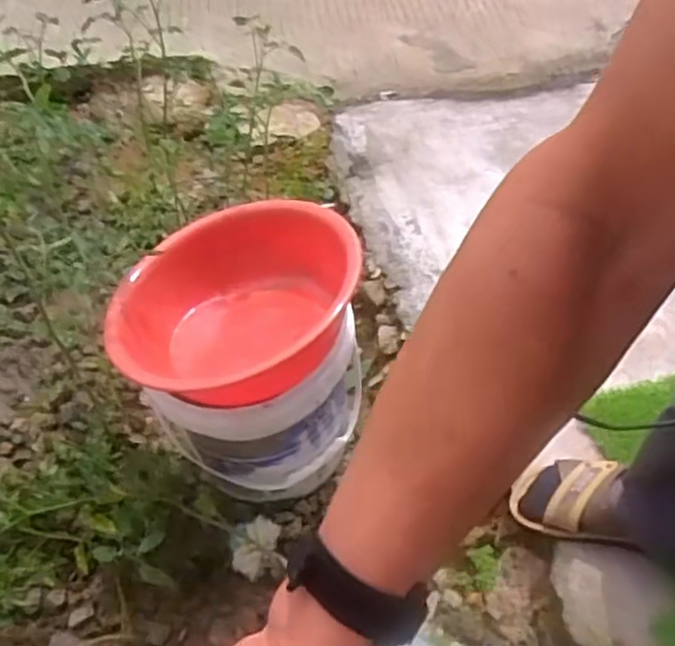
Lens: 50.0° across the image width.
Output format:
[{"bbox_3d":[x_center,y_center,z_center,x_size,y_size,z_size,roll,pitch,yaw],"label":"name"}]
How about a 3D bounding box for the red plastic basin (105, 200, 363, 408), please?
[{"bbox_3d":[-0.127,-0.007,0.939,0.323,0.144,0.270,-27,56,-22],"label":"red plastic basin"}]

